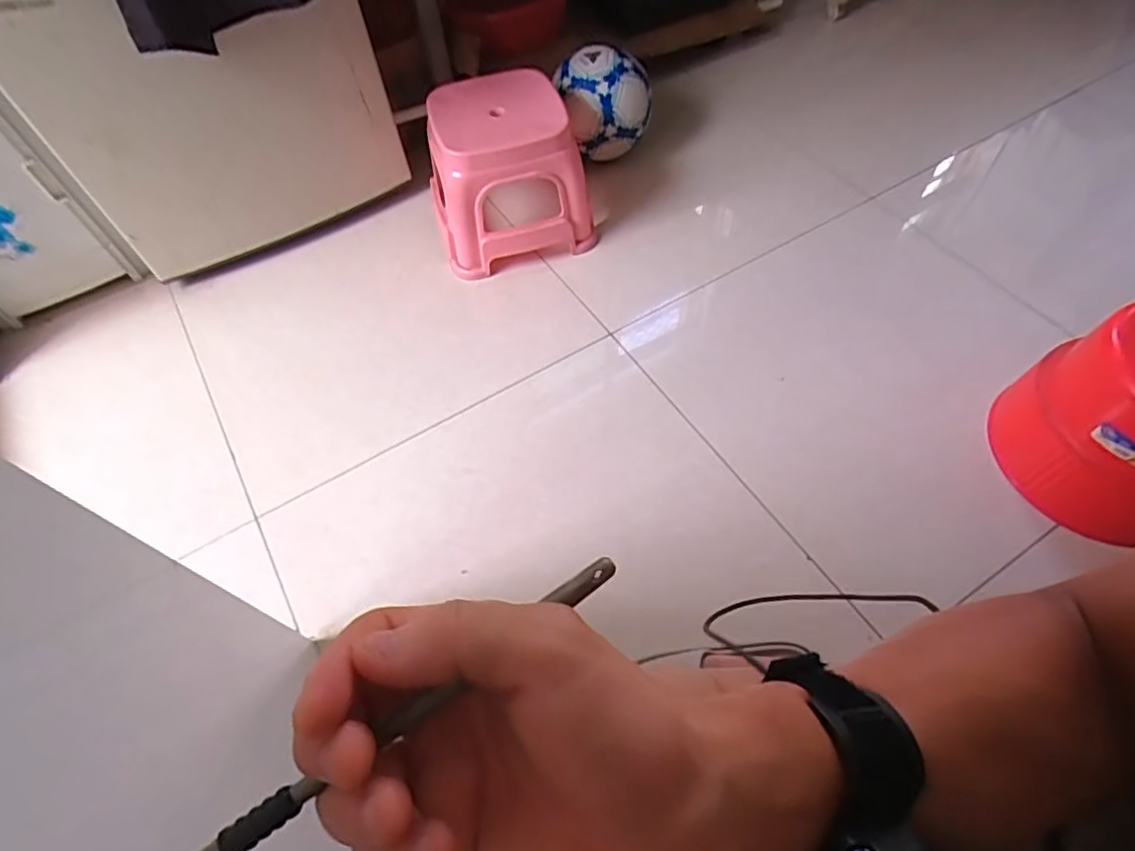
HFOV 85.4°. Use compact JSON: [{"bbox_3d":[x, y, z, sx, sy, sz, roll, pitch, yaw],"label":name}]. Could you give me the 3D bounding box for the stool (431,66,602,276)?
[{"bbox_3d":[-0.100,-0.412,1.048,0.254,0.252,0.209,-13,59,-5],"label":"stool"}]

